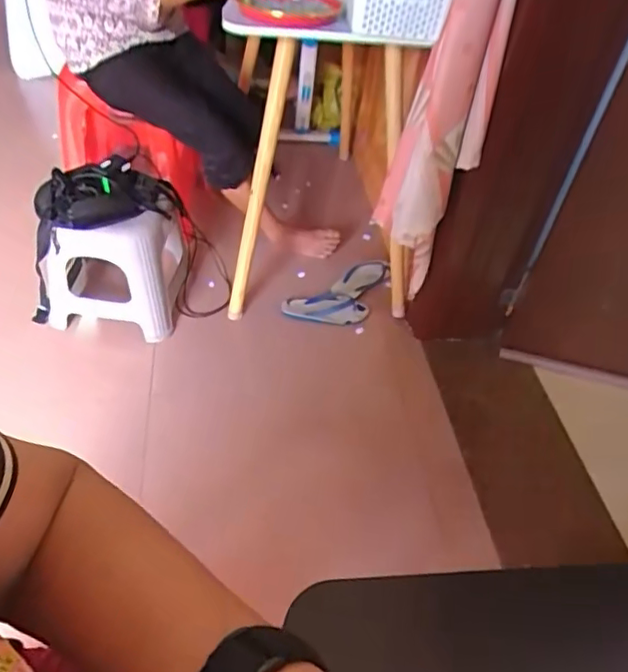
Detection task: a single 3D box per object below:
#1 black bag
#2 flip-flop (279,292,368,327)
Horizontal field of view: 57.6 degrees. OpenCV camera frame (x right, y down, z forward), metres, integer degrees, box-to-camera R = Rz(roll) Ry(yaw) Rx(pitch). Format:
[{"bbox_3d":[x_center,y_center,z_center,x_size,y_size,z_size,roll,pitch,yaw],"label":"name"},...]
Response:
[{"bbox_3d":[-0.458,-0.320,1.310,0.321,0.098,0.156,-27,54,-29],"label":"black bag"},{"bbox_3d":[0.030,-0.075,1.596,0.238,0.040,0.107,-3,46,-10],"label":"flip-flop"}]

